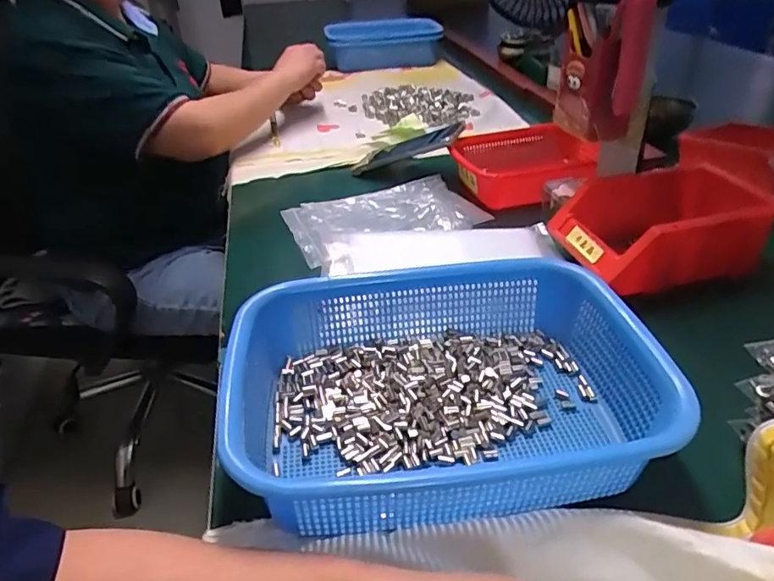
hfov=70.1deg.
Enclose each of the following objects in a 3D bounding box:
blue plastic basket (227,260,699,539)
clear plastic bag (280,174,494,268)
[{"bbox_3d":[0.032,0.067,0.393,0.284,0.075,0.206,-6,35,-6],"label":"blue plastic basket"},{"bbox_3d":[-0.005,-0.094,0.691,0.231,0.030,0.157,-13,36,-13],"label":"clear plastic bag"}]

